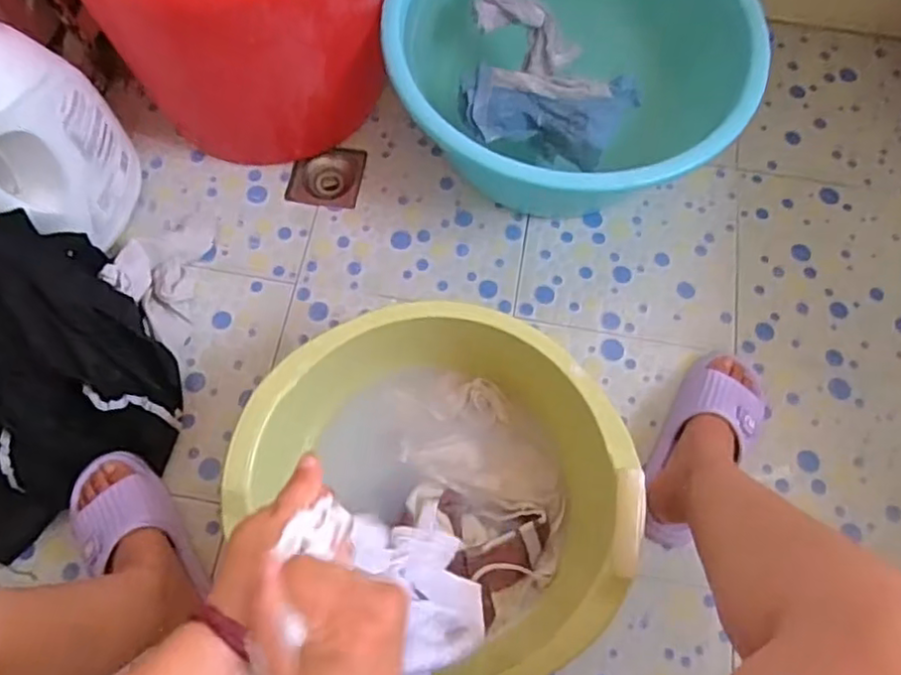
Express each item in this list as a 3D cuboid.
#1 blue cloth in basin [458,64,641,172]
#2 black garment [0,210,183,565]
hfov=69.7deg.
[{"bbox_3d":[0.115,-0.271,0.786,0.203,0.037,0.112,8,69,3],"label":"blue cloth in basin"},{"bbox_3d":[-0.498,0.041,0.717,0.295,0.175,0.299,-34,73,-13],"label":"black garment"}]

